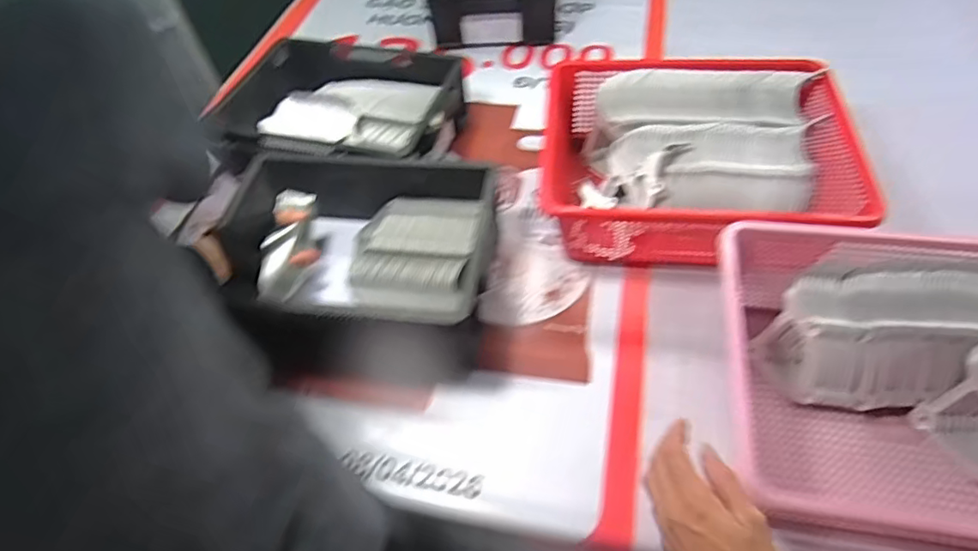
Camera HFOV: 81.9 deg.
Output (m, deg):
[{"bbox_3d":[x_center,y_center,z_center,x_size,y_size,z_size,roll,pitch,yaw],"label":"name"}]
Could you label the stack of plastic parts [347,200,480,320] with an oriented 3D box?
[{"bbox_3d":[-0.103,-0.026,0.754,0.175,0.068,0.153,6,54,9],"label":"stack of plastic parts"}]

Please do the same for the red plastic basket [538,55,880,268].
[{"bbox_3d":[0.273,-0.157,0.777,0.386,0.128,0.287,3,54,8],"label":"red plastic basket"}]

